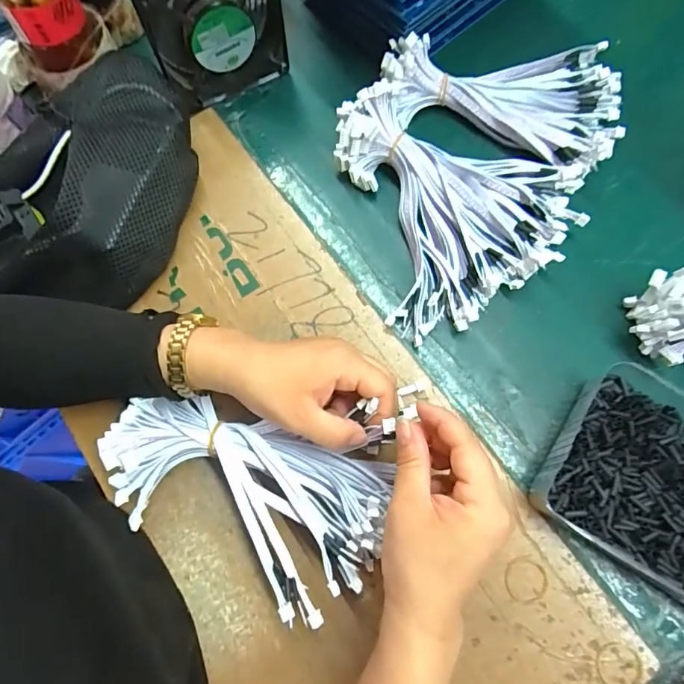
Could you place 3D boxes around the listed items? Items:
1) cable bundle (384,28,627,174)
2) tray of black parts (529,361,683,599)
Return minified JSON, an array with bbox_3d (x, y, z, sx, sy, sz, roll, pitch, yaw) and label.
[{"bbox_3d":[0.154,-0.242,0.432,0.225,0.043,0.144,20,75,8],"label":"cable bundle"},{"bbox_3d":[0.249,0.111,0.327,0.191,0.031,0.132,31,77,11],"label":"tray of black parts"}]

